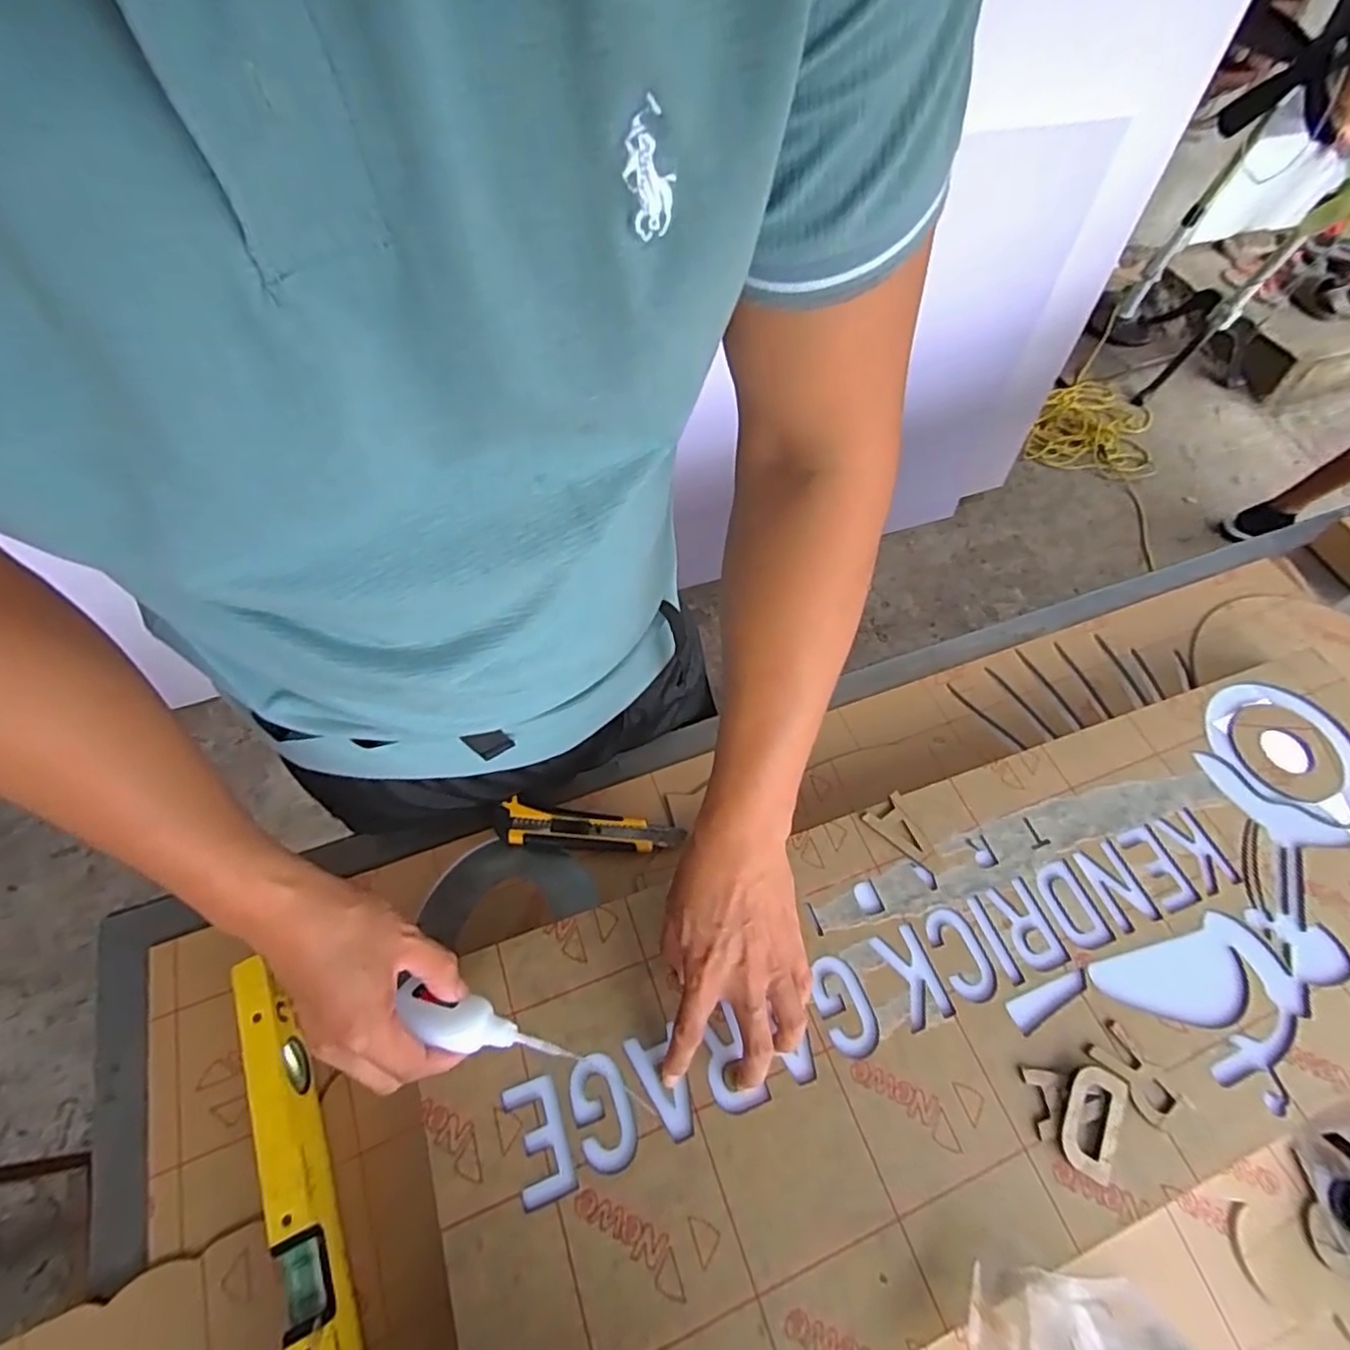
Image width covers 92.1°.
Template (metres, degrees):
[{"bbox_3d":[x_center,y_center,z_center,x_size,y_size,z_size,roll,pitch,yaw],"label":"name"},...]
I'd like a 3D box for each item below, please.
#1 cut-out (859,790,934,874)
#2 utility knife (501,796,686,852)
[{"bbox_3d":[0.191,0.132,0.539,0.038,0.004,0.065,-29,66,-20],"label":"cut-out"},{"bbox_3d":[-0.070,0.134,0.564,0.149,0.022,0.034,4,59,-3],"label":"utility knife"}]

